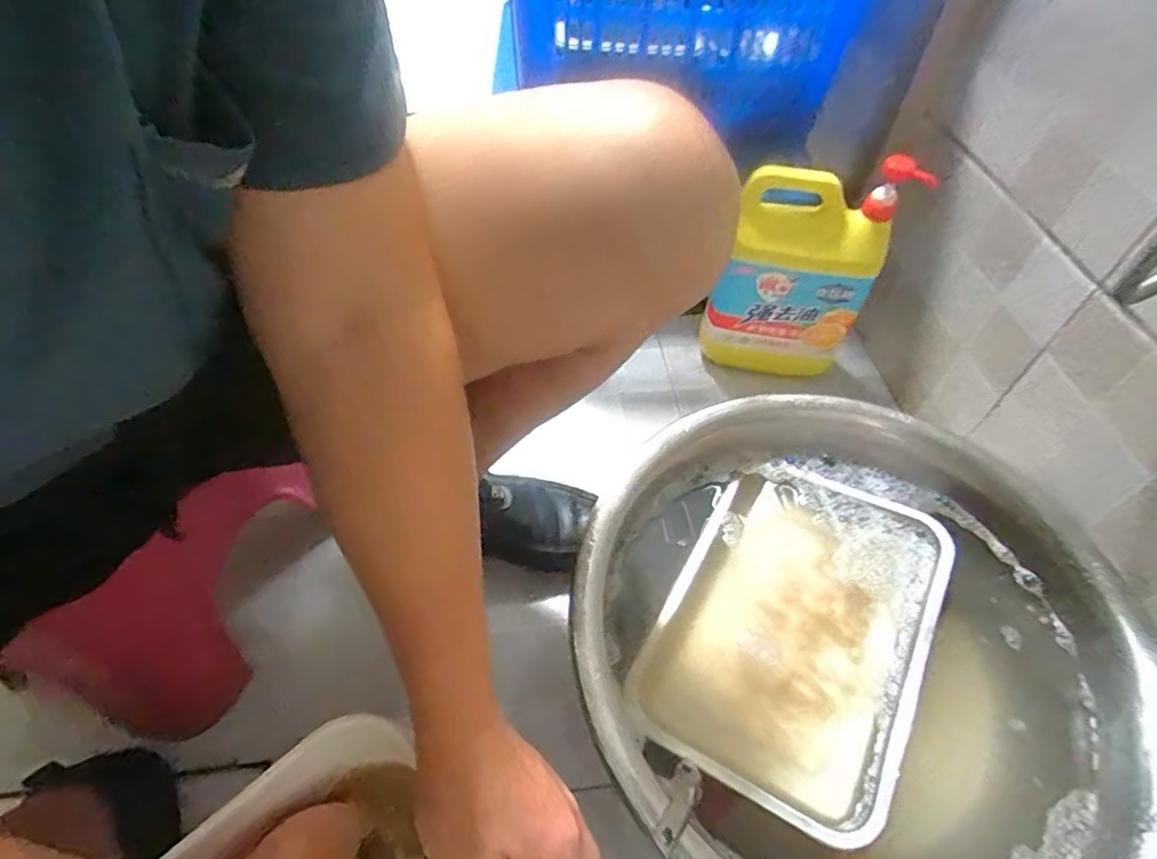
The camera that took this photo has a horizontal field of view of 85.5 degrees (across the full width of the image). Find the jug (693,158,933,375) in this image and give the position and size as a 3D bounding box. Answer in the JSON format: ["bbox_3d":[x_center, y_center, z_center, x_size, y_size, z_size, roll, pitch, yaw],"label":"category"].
[{"bbox_3d":[0.262,-0.187,0.763,0.176,0.289,0.083,12,53,7],"label":"jug"}]

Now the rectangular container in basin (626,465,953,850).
[{"bbox_3d":[0.192,0.173,0.560,0.203,0.055,0.311,26,53,15],"label":"rectangular container in basin"}]

